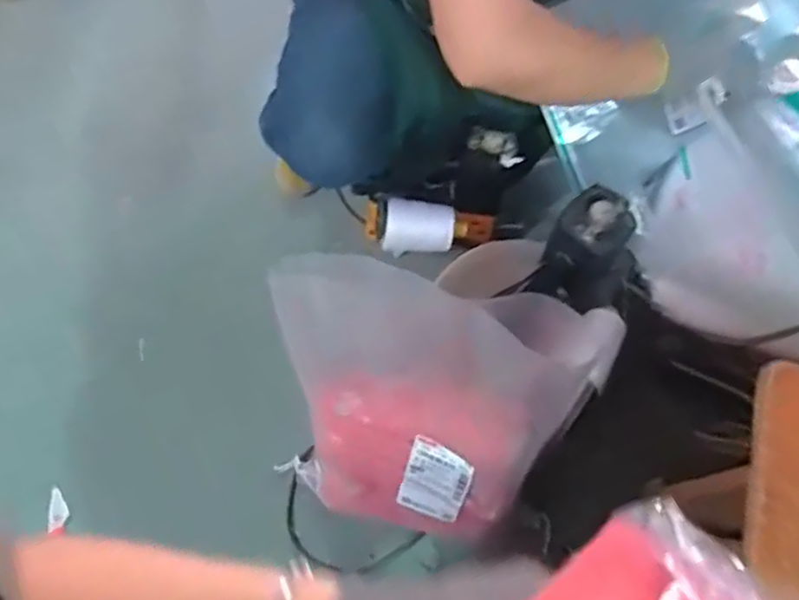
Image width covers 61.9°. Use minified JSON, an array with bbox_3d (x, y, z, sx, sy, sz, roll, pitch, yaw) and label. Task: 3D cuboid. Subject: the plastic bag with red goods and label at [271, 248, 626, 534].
[{"bbox_3d":[0.018,0.119,0.754,0.322,0.474,0.130,22,42,7],"label":"plastic bag with red goods and label"}]

